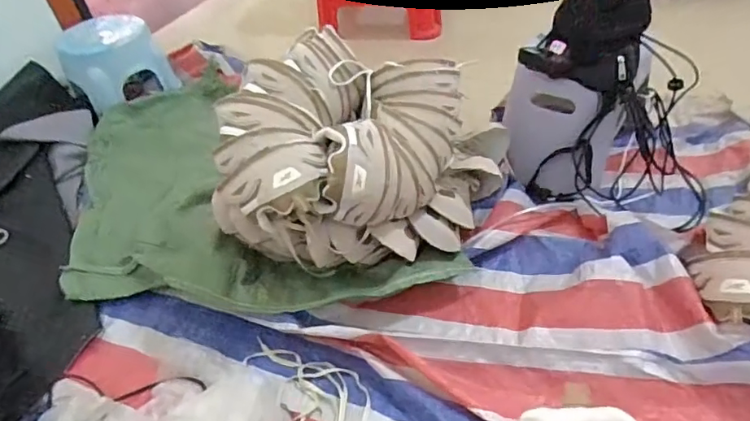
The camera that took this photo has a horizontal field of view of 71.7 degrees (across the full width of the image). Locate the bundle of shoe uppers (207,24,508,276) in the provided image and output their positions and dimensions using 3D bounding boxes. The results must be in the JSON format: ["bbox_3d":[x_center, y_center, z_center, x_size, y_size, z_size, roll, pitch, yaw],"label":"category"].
[{"bbox_3d":[-0.011,-0.101,0.870,0.324,0.282,0.479,28,54,32],"label":"bundle of shoe uppers"}]

